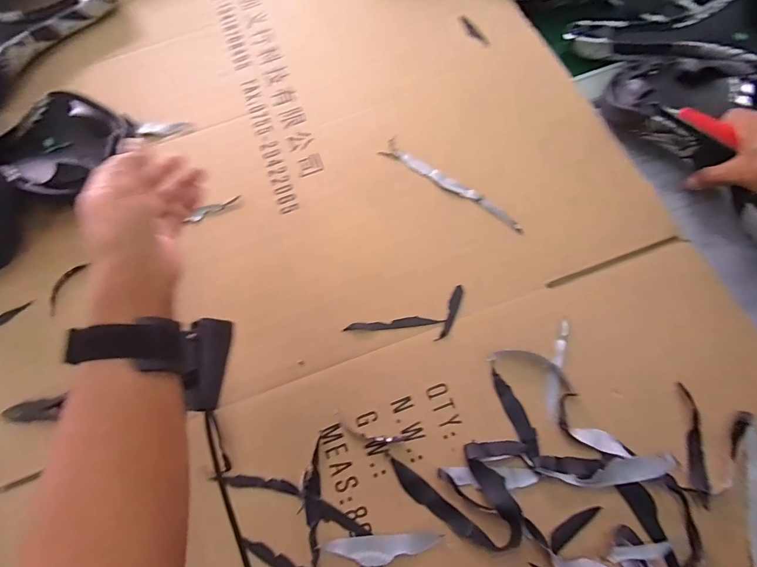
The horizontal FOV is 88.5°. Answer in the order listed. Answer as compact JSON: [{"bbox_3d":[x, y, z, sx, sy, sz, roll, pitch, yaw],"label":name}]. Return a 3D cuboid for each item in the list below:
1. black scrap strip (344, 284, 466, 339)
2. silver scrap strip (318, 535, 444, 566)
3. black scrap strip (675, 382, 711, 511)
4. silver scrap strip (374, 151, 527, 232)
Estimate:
[{"bbox_3d":[0.032,0.040,0.373,0.119,0.004,0.042,-20,70,-5],"label":"black scrap strip"},{"bbox_3d":[0.002,0.215,0.313,0.094,0.004,0.020,-1,69,2],"label":"silver scrap strip"},{"bbox_3d":[0.265,0.133,0.325,0.017,0.013,0.094,10,70,6],"label":"black scrap strip"},{"bbox_3d":[0.079,-0.106,0.422,0.175,0.009,0.021,35,75,14],"label":"silver scrap strip"}]

